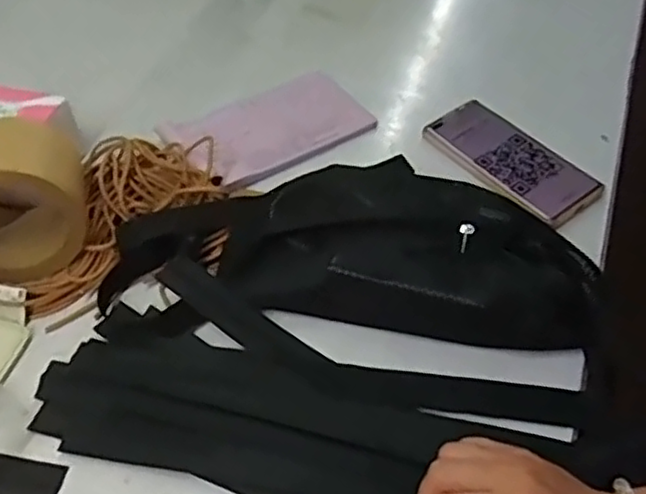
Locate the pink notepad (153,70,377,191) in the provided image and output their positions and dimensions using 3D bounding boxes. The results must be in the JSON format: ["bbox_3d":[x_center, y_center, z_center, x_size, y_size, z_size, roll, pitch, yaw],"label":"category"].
[{"bbox_3d":[-0.048,-0.119,0.678,0.188,0.008,0.108,-27,58,-25],"label":"pink notepad"}]

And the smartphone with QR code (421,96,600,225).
[{"bbox_3d":[0.178,-0.084,0.652,0.074,0.014,0.168,-28,55,-22],"label":"smartphone with QR code"}]

